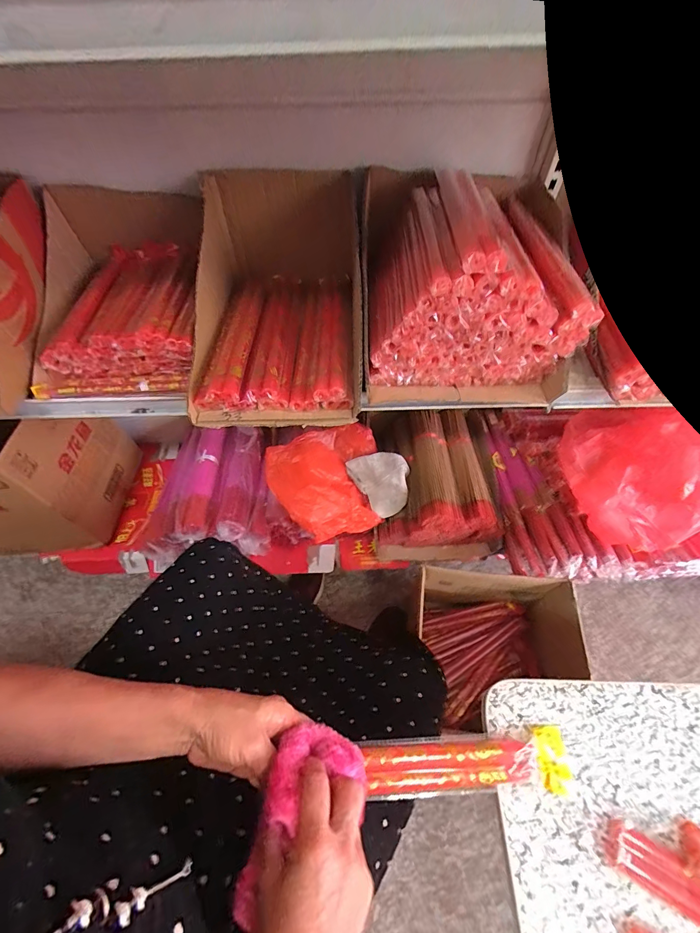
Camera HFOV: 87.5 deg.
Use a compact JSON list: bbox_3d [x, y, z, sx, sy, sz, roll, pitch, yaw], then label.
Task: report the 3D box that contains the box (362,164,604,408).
[{"bbox_3d":[0.176,-0.289,0.597,0.305,0.239,0.318,-1,56,1],"label":"box"}]

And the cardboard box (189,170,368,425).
[{"bbox_3d":[-0.115,-0.350,0.669,0.275,0.194,0.586,0,56,1],"label":"cardboard box"}]

